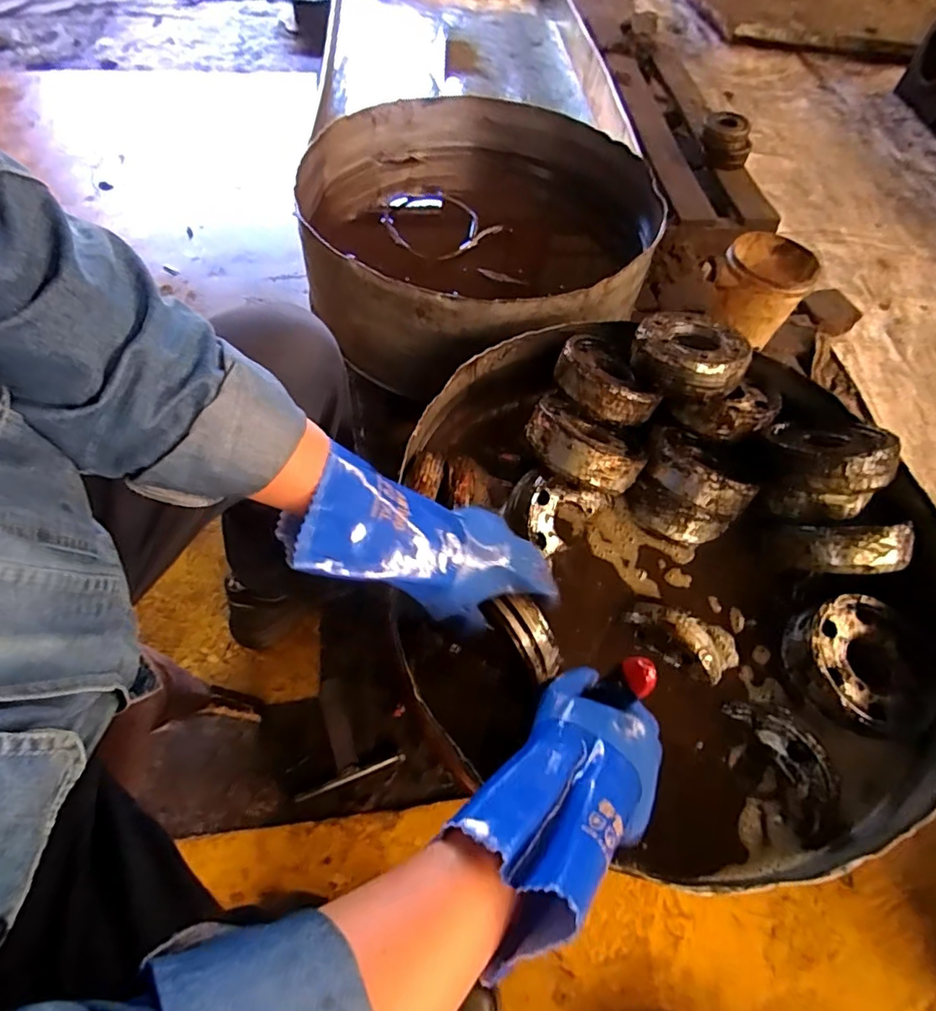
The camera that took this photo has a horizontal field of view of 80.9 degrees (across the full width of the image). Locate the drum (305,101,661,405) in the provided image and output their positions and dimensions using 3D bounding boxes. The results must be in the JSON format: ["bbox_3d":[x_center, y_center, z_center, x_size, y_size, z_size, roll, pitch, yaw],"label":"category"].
[{"bbox_3d":[0.012,-0.433,0.879,0.537,0.196,0.552,2,59,-3],"label":"drum"}]

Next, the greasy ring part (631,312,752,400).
[{"bbox_3d":[0.241,-0.167,0.603,0.113,0.050,0.106,2,59,-3],"label":"greasy ring part"}]

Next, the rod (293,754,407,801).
[{"bbox_3d":[-0.150,0.345,0.697,0.141,0.009,0.009,-16,61,-13],"label":"rod"}]

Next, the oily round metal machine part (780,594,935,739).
[{"bbox_3d":[0.355,0.140,0.499,0.116,0.035,0.111,2,59,-3],"label":"oily round metal machine part"}]

